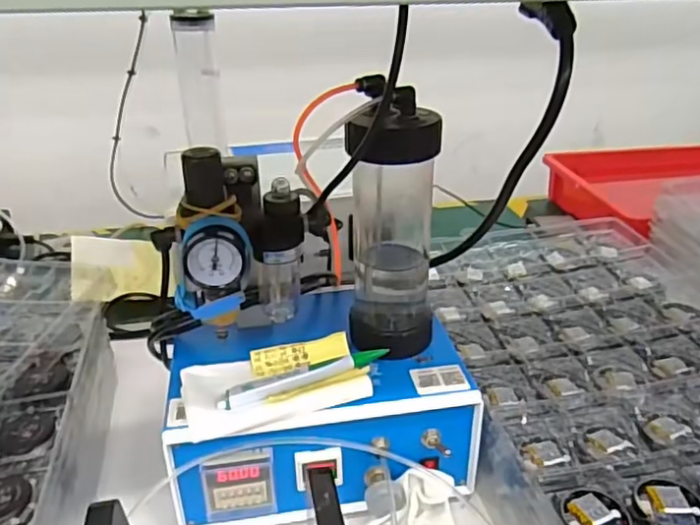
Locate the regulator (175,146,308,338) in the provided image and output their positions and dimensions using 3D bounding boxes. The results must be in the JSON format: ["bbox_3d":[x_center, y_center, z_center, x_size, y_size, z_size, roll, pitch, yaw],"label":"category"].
[{"bbox_3d":[-0.080,-0.008,0.453,0.093,0.135,0.089,-4,27,-6],"label":"regulator"}]

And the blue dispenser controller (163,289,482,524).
[{"bbox_3d":[-0.027,0.105,0.520,0.230,0.098,0.197,-4,27,-7],"label":"blue dispenser controller"}]

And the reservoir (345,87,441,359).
[{"bbox_3d":[0.031,-0.017,0.451,0.067,0.191,0.074,1,27,3],"label":"reservoir"}]

